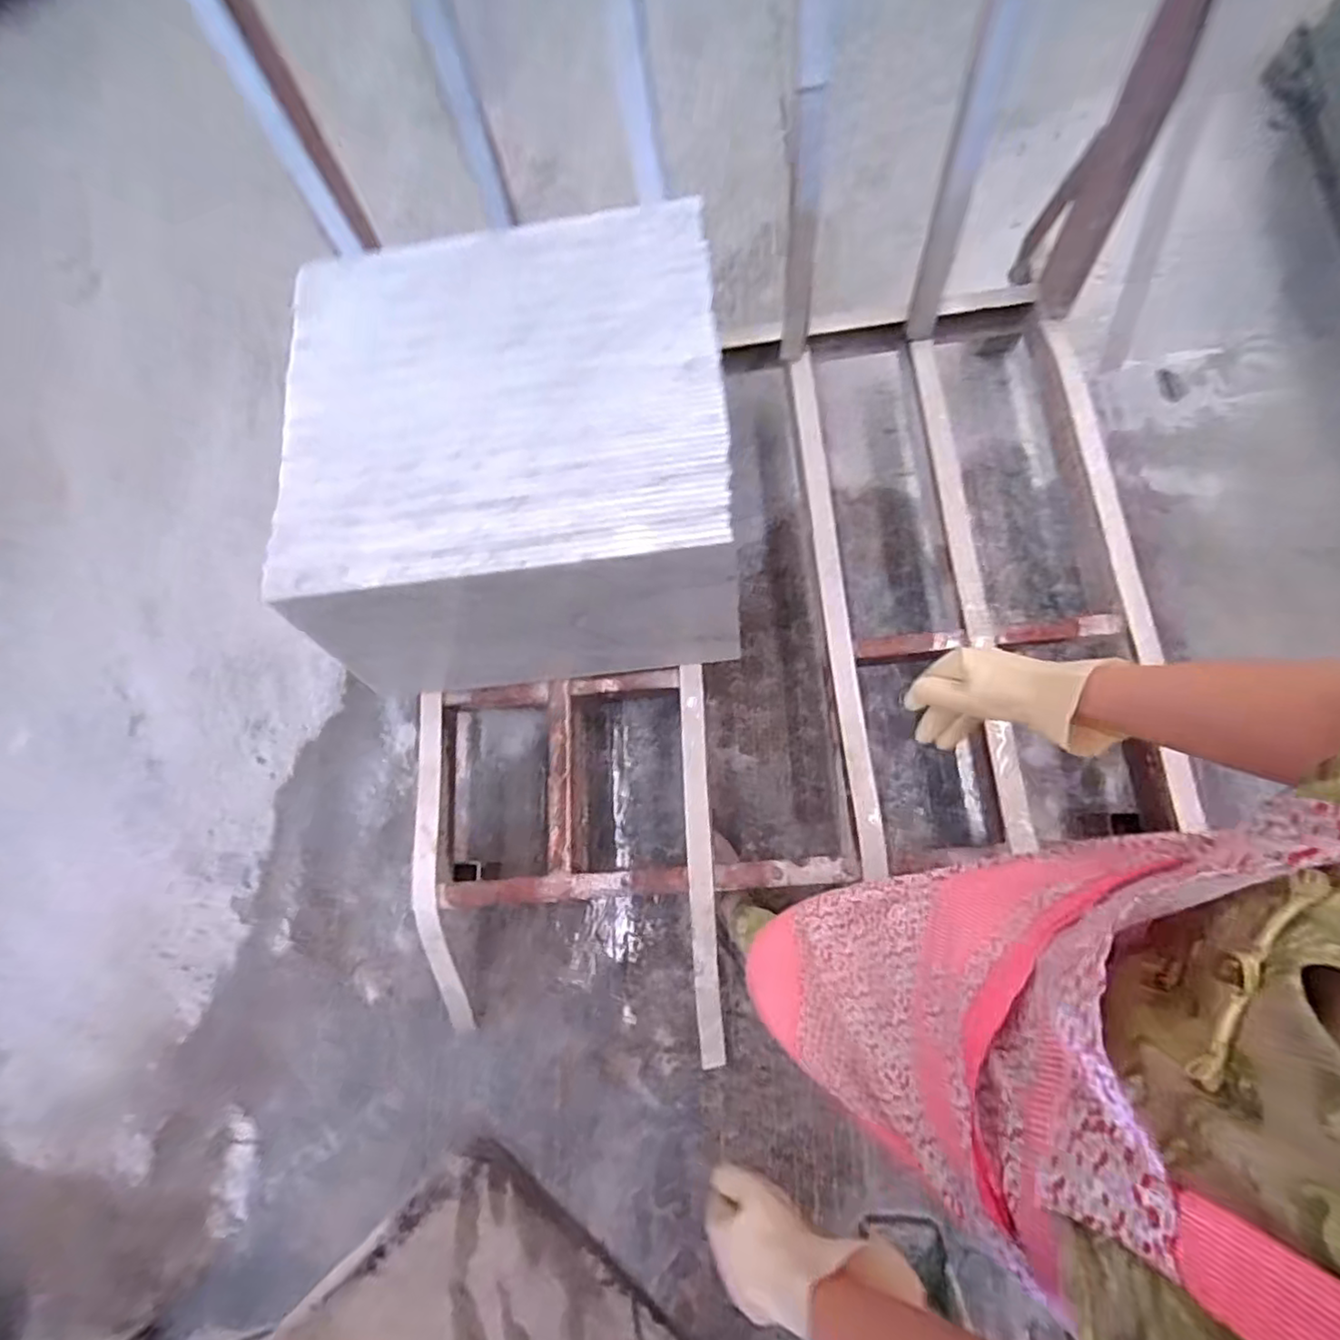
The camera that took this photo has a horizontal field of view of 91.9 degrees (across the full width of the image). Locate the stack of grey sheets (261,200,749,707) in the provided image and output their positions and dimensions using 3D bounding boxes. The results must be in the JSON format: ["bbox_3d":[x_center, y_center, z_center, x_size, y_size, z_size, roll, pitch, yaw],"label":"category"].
[{"bbox_3d":[-0.213,-0.312,1.006,0.597,0.319,0.612,-7,74,5],"label":"stack of grey sheets"}]

